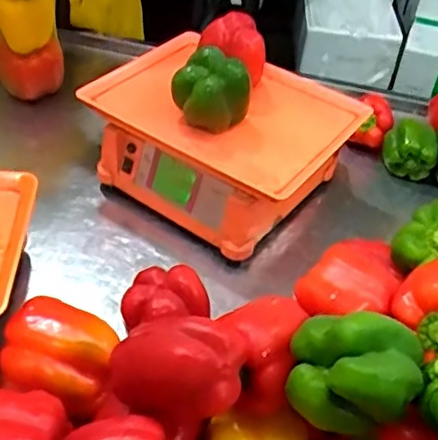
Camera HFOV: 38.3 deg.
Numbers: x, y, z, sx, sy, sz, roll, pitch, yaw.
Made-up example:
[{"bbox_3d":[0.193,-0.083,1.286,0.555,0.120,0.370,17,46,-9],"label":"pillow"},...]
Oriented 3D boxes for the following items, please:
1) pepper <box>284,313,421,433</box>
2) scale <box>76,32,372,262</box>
[{"bbox_3d":[0.102,0.108,0.463,0.097,0.063,0.080,12,42,6],"label":"pepper"},{"bbox_3d":[0.006,-0.108,0.823,0.298,0.109,0.240,30,47,23],"label":"scale"}]

